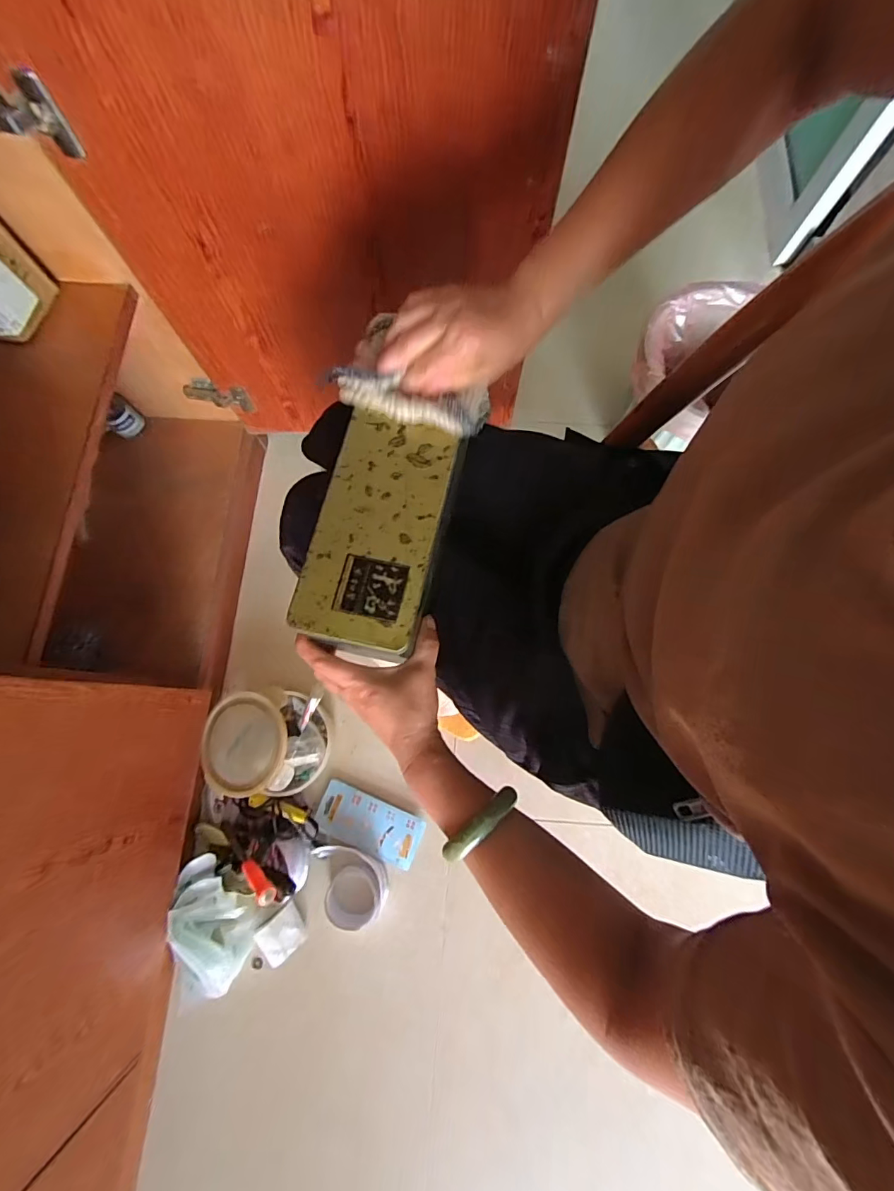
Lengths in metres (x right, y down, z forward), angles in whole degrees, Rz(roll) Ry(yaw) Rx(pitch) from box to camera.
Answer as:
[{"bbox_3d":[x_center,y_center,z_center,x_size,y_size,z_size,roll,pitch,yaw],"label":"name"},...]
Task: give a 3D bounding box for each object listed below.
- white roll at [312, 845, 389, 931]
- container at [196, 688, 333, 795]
[{"bbox_3d":[-0.152,0.463,0.744,0.097,0.028,0.126,-16,76,-3],"label":"white roll"},{"bbox_3d":[-0.308,0.247,0.777,0.194,0.074,0.165,1,76,1],"label":"container"}]

